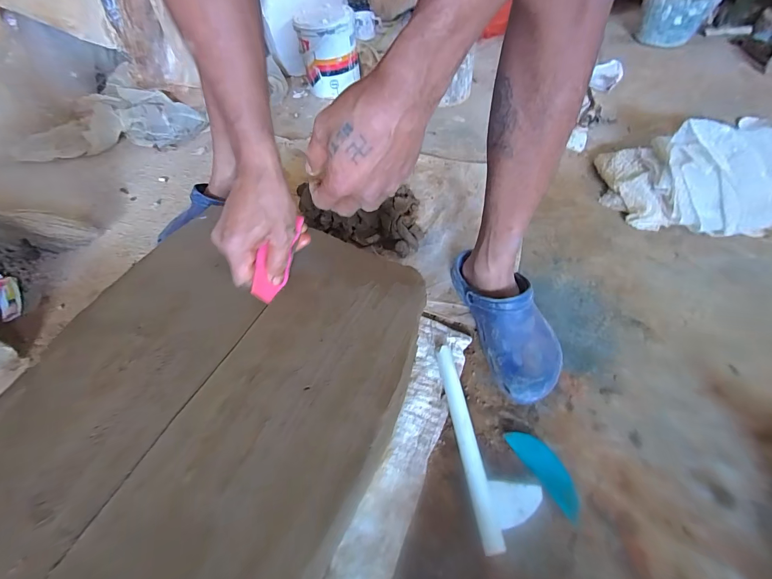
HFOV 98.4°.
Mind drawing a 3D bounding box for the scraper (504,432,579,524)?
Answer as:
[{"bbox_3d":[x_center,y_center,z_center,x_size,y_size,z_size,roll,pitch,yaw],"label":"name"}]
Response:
[{"bbox_3d":[0.216,0.240,0.451,0.041,0.008,0.115,-32,60,-16],"label":"scraper"}]

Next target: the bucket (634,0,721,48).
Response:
[{"bbox_3d":[0.924,-0.895,1.066,0.194,0.168,0.178,6,56,8],"label":"bucket"}]

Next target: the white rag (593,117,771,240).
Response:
[{"bbox_3d":[0.674,-0.225,0.675,0.406,0.111,0.248,3,57,6],"label":"white rag"}]

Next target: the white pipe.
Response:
[{"bbox_3d":[0.112,0.209,0.480,0.026,0.028,0.267,-8,56,-2],"label":"white pipe"}]

